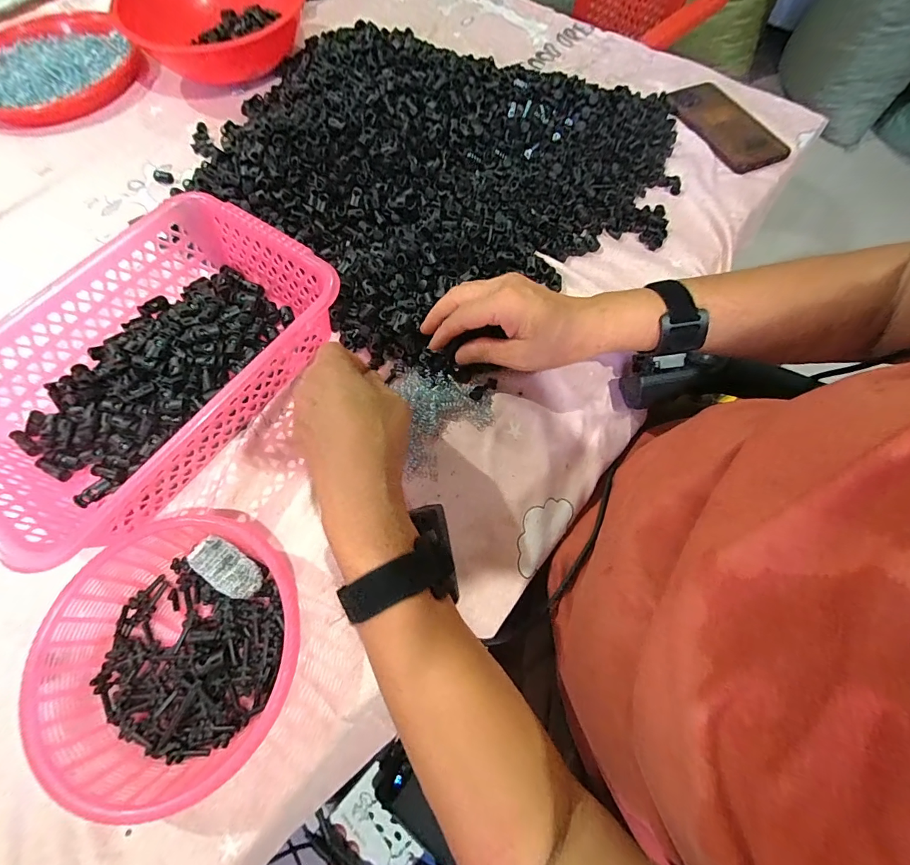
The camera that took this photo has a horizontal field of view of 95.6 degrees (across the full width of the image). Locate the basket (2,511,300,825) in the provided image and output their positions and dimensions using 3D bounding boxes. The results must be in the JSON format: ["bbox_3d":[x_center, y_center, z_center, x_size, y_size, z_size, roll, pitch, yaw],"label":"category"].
[{"bbox_3d":[-0.191,0.147,0.284,0.168,0.047,0.163,-1,67,2],"label":"basket"}]

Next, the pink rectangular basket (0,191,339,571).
[{"bbox_3d":[-0.266,-0.062,0.362,0.202,0.067,0.309,32,71,15],"label":"pink rectangular basket"}]

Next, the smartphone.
[{"bbox_3d":[0.340,-0.389,0.516,0.082,0.005,0.161,-24,68,-8],"label":"smartphone"}]

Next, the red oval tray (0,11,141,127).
[{"bbox_3d":[-0.595,-0.529,0.603,0.231,0.031,0.217,-39,71,-14],"label":"red oval tray"}]

